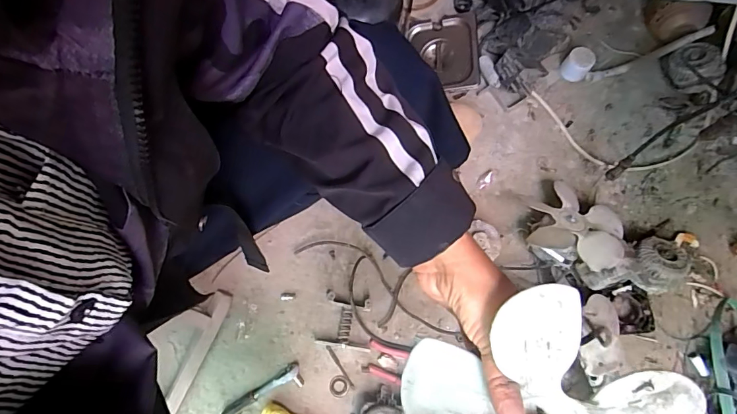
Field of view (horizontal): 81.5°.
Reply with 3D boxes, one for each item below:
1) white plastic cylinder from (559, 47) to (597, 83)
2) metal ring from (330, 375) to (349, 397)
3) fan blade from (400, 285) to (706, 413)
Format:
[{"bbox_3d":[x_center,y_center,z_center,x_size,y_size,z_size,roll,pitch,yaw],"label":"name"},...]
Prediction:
[{"bbox_3d":[0.420,-0.287,0.860,0.051,0.051,0.048,0,75,1],"label":"white plastic cylinder"},{"bbox_3d":[-0.052,0.313,0.748,0.033,0.004,0.035,0,75,1],"label":"metal ring"},{"bbox_3d":[0.122,0.128,0.287,0.179,0.056,0.127,28,77,8],"label":"fan blade"}]

